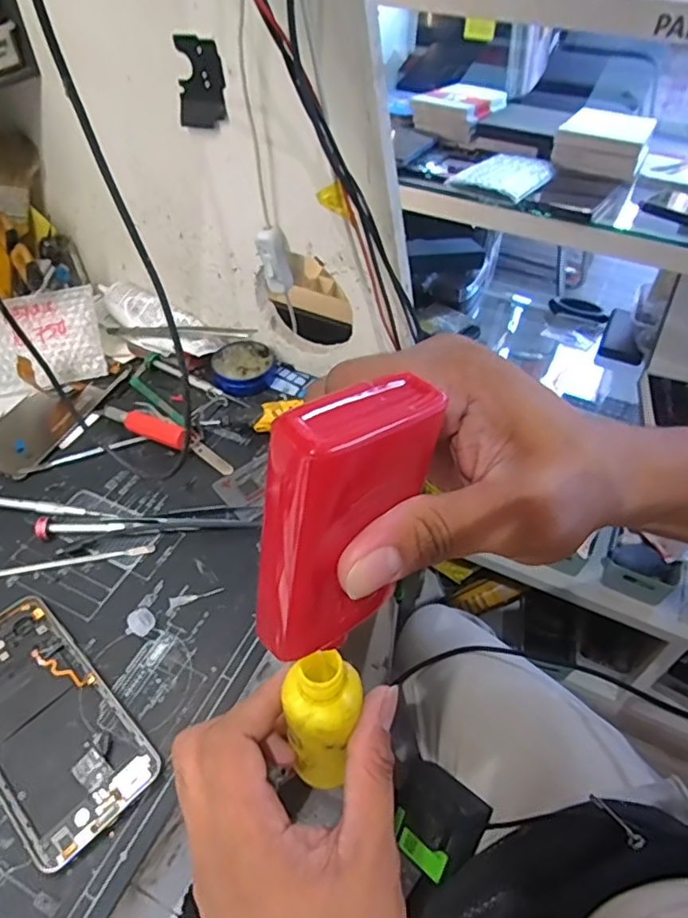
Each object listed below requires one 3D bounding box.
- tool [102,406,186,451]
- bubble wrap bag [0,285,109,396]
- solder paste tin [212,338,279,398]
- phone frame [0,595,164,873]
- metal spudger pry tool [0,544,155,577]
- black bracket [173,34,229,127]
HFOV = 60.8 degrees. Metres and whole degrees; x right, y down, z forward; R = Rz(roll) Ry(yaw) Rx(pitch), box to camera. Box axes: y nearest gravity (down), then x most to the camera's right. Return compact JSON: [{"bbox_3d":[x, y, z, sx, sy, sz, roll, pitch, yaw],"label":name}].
[{"bbox_3d":[-0.179,-0.033,0.528,0.105,0.016,0.022,24,53,20],"label":"tool"},{"bbox_3d":[-0.322,-0.111,0.572,0.166,0.019,0.091,-10,92,-2],"label":"bubble wrap bag"},{"bbox_3d":[-0.099,-0.091,0.586,0.062,0.022,0.059,0,48,0],"label":"solder paste tin"},{"bbox_3d":[-0.193,0.163,0.373,0.167,0.007,0.078,36,57,27],"label":"phone frame"},{"bbox_3d":[-0.227,0.082,0.448,0.161,0.004,0.008,-9,49,-8],"label":"metal spudger pry tool"},{"bbox_3d":[-0.106,-0.276,0.432,0.040,0.057,0.007,15,50,13],"label":"black bracket"}]

